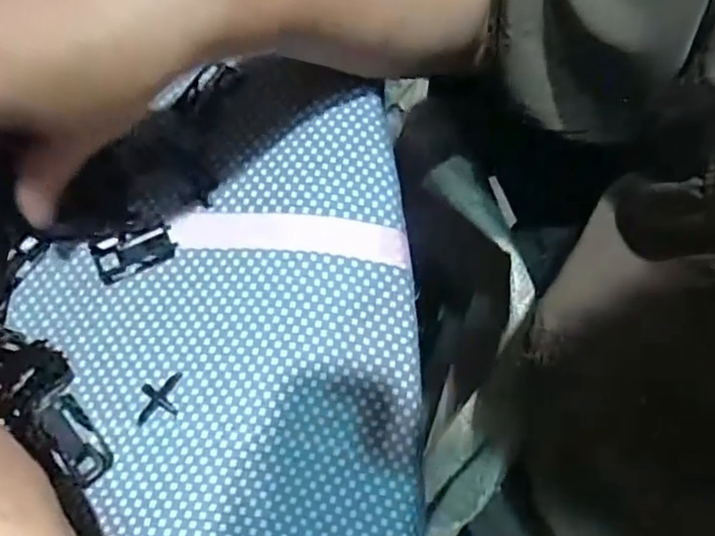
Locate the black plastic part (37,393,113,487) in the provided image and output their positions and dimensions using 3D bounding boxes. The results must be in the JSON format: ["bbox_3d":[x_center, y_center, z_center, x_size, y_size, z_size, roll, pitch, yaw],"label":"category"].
[{"bbox_3d":[-0.130,0.078,0.282,0.021,0.006,0.041,-40,78,-7],"label":"black plastic part"}]

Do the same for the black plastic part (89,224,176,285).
[{"bbox_3d":[-0.110,-0.008,0.307,0.039,0.004,0.022,-21,76,-3],"label":"black plastic part"}]

